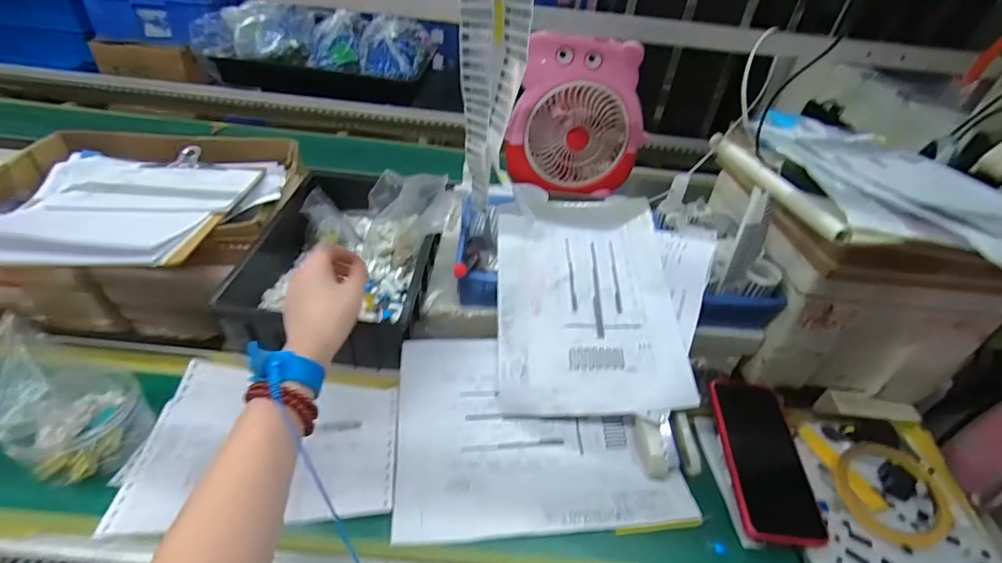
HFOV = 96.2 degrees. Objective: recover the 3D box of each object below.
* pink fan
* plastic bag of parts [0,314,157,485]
[{"bbox_3d":[0.136,-0.283,0.798,0.238,0.254,0.068,-2,42,-10],"label":"pink fan"},{"bbox_3d":[-0.397,0.108,0.411,0.090,0.118,0.101,-6,41,-16],"label":"plastic bag of parts"}]

